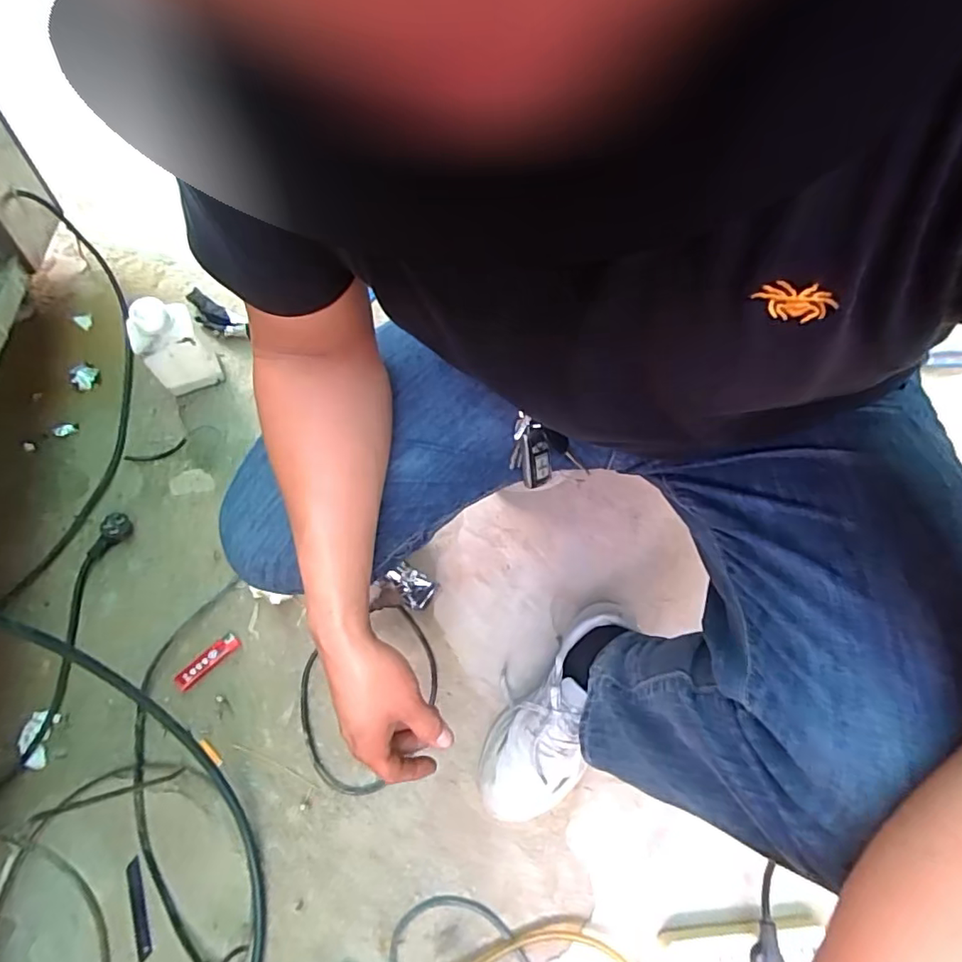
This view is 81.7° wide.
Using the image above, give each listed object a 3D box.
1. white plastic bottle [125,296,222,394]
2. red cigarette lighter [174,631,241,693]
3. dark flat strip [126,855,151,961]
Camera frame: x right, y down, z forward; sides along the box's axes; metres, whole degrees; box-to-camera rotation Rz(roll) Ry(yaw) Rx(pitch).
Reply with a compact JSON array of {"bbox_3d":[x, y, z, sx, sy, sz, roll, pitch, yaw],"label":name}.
[{"bbox_3d":[-0.425,-0.187,0.774,0.075,0.137,0.055,-24,72,-10],"label":"white plastic bottle"},{"bbox_3d":[-0.344,0.228,0.699,0.020,0.010,0.082,43,74,13],"label":"red cigarette lighter"},{"bbox_3d":[-0.377,0.469,0.610,0.013,0.009,0.097,-18,71,-8],"label":"dark flat strip"}]

